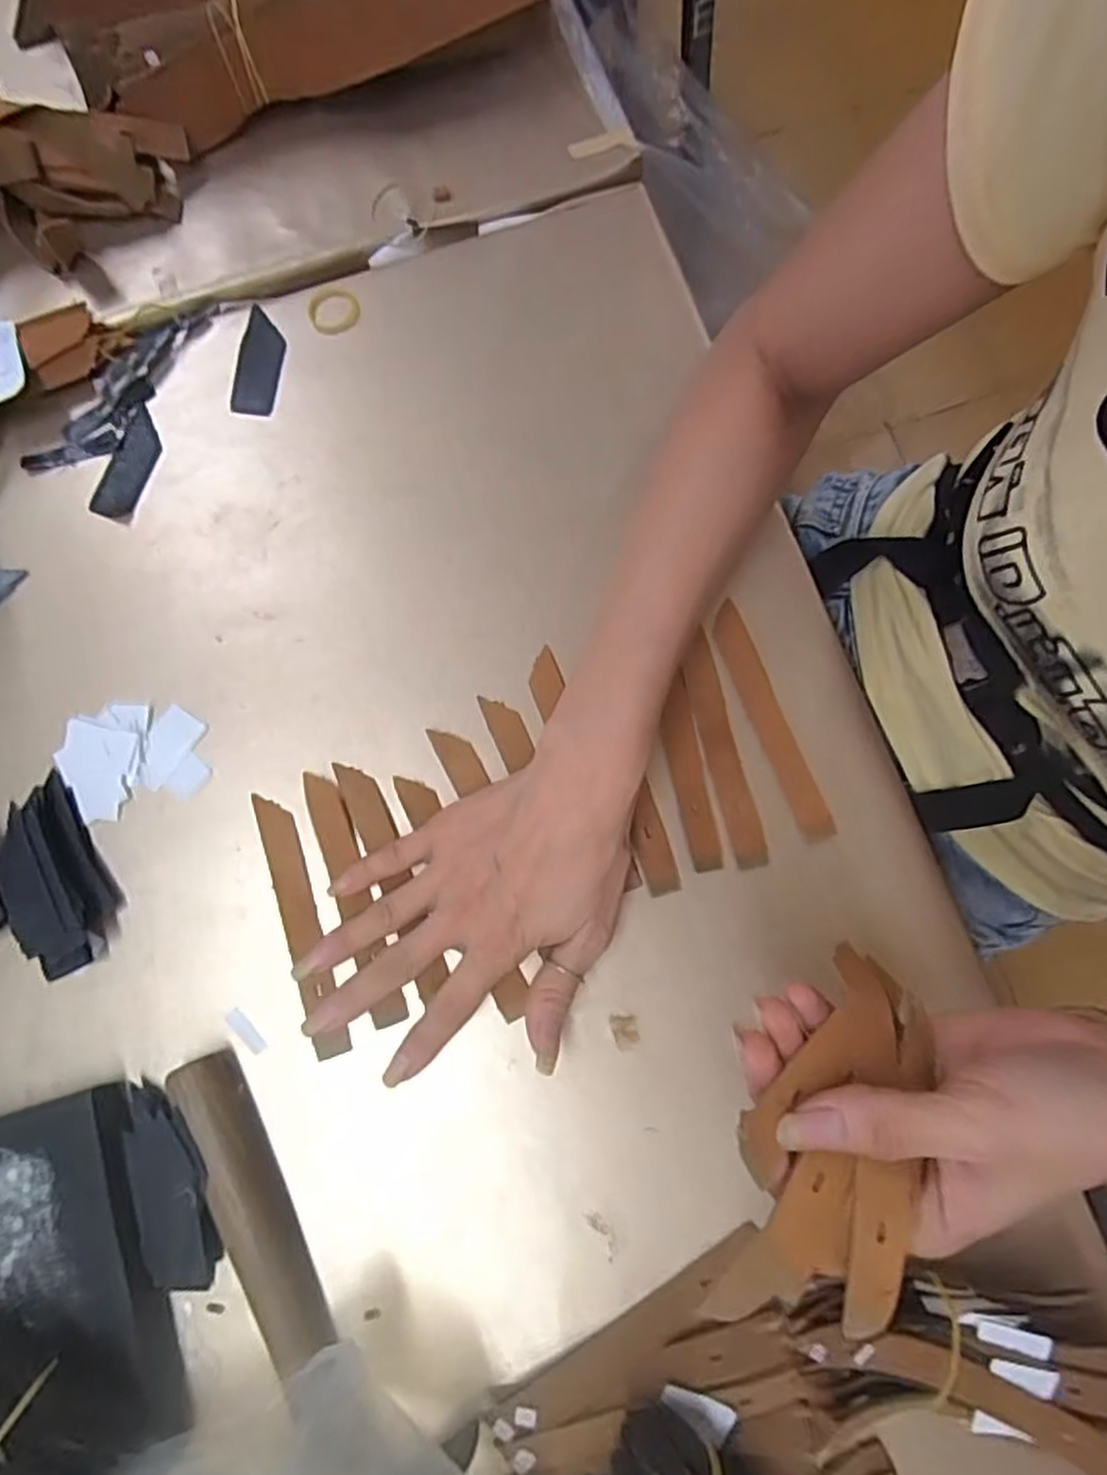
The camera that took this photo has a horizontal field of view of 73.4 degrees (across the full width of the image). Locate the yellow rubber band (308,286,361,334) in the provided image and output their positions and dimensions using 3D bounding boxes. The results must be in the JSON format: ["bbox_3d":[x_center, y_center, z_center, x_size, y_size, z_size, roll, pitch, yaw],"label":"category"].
[{"bbox_3d":[-0.124,-0.242,0.419,0.029,0.005,0.028,-18,80,-4],"label":"yellow rubber band"}]

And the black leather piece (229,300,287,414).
[{"bbox_3d":[-0.164,-0.209,0.415,0.023,0.004,0.061,10,82,-8],"label":"black leather piece"}]

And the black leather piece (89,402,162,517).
[{"bbox_3d":[-0.229,-0.150,0.401,0.025,0.004,0.063,19,79,3],"label":"black leather piece"}]

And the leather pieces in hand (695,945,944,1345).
[{"bbox_3d":[0.091,0.126,0.239,0.061,0.025,0.120,27,63,4],"label":"leather pieces in hand"}]

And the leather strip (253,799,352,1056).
[{"bbox_3d":[-0.120,0.087,0.352,0.017,0.009,0.125,-19,77,-2],"label":"leather strip"}]

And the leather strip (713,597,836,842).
[{"bbox_3d":[0.109,-0.009,0.376,0.020,0.007,0.124,-21,80,-5],"label":"leather strip"}]

